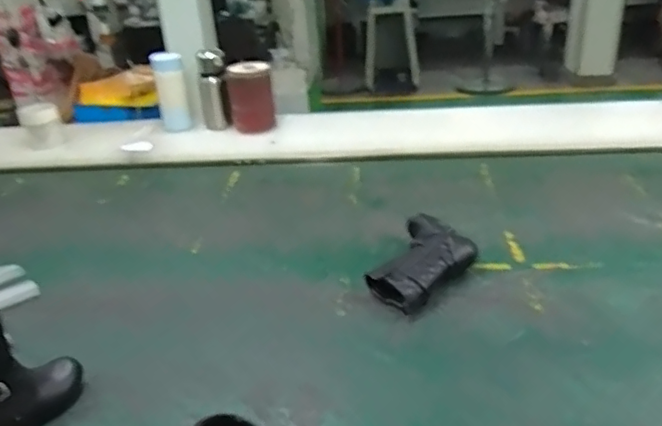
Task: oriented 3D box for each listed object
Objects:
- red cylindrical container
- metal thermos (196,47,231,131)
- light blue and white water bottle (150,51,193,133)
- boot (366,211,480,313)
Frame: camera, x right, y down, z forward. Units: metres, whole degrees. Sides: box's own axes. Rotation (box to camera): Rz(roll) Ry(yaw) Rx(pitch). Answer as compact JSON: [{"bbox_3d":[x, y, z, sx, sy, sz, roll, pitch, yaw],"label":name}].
[{"bbox_3d":[-0.197,-0.289,1.390,0.109,0.162,0.110,-7,27,-5],"label":"red cylindrical container"},{"bbox_3d":[-0.286,-0.297,1.379,0.069,0.193,0.056,-9,28,-9],"label":"metal thermos"},{"bbox_3d":[-0.393,-0.299,1.391,0.072,0.179,0.071,-11,28,-13],"label":"light blue and white water bottle"},{"bbox_3d":[0.132,0.076,0.829,0.119,0.056,0.183,15,33,33],"label":"boot"}]

